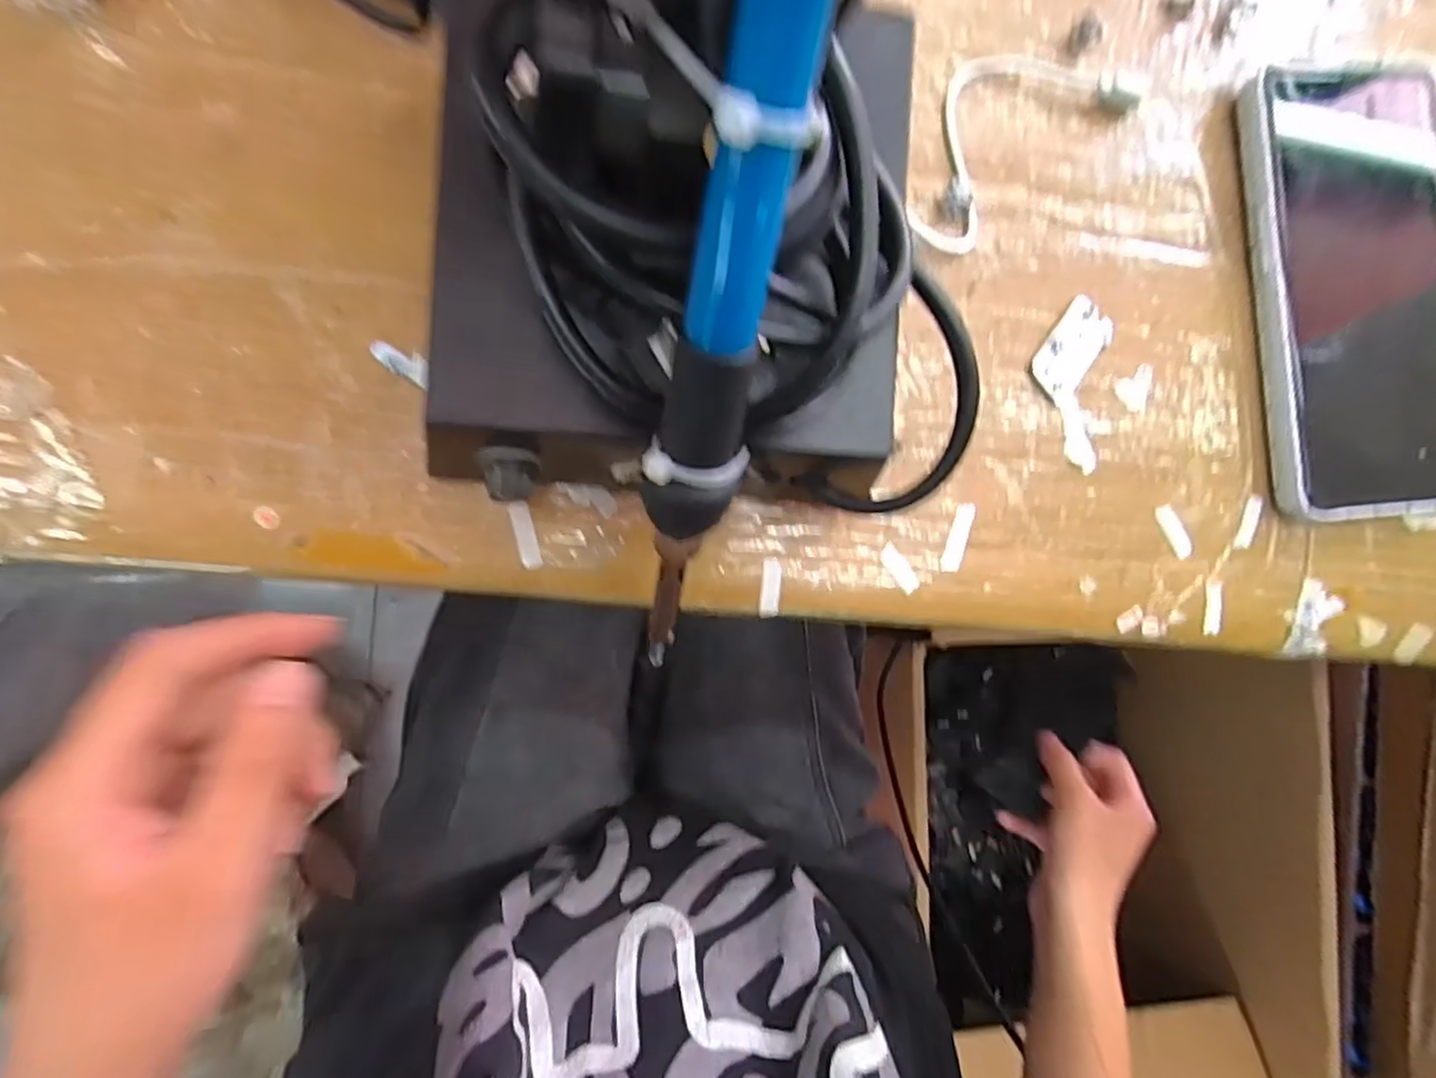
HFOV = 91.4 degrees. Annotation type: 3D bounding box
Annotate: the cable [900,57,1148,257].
[{"bbox_3d":[0.100,-0.145,0.247,0.093,0.010,0.049,-41,94,-7],"label":"cable"}]

